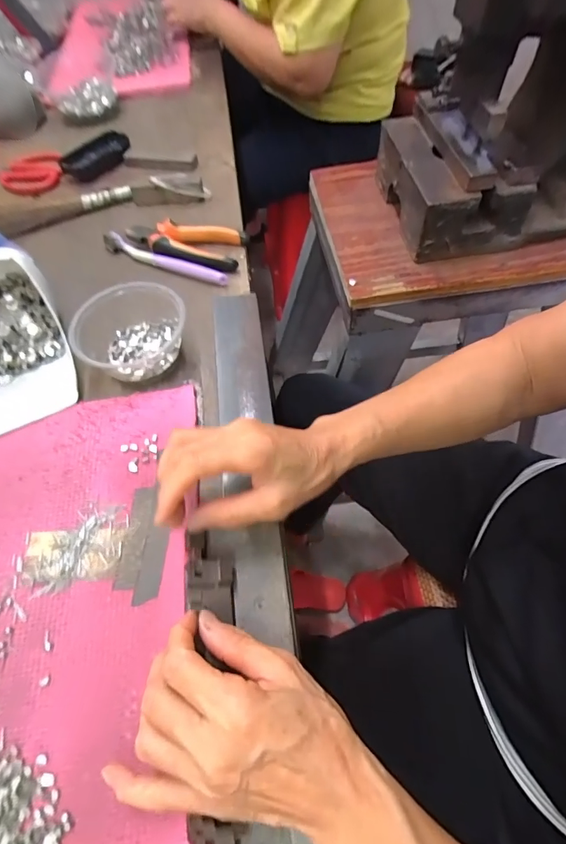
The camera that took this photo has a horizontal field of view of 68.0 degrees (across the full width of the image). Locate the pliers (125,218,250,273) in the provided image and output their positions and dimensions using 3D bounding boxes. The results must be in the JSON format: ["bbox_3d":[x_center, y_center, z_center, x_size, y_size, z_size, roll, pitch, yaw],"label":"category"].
[{"bbox_3d":[-0.121,-0.218,0.514,0.147,0.024,0.068,14,60,11],"label":"pliers"}]

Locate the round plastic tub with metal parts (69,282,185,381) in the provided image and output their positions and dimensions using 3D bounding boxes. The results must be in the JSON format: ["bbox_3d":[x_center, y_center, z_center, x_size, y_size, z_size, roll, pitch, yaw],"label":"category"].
[{"bbox_3d":[-0.150,-0.091,0.418,0.108,0.050,0.097,-16,59,-7],"label":"round plastic tub with metal parts"}]

